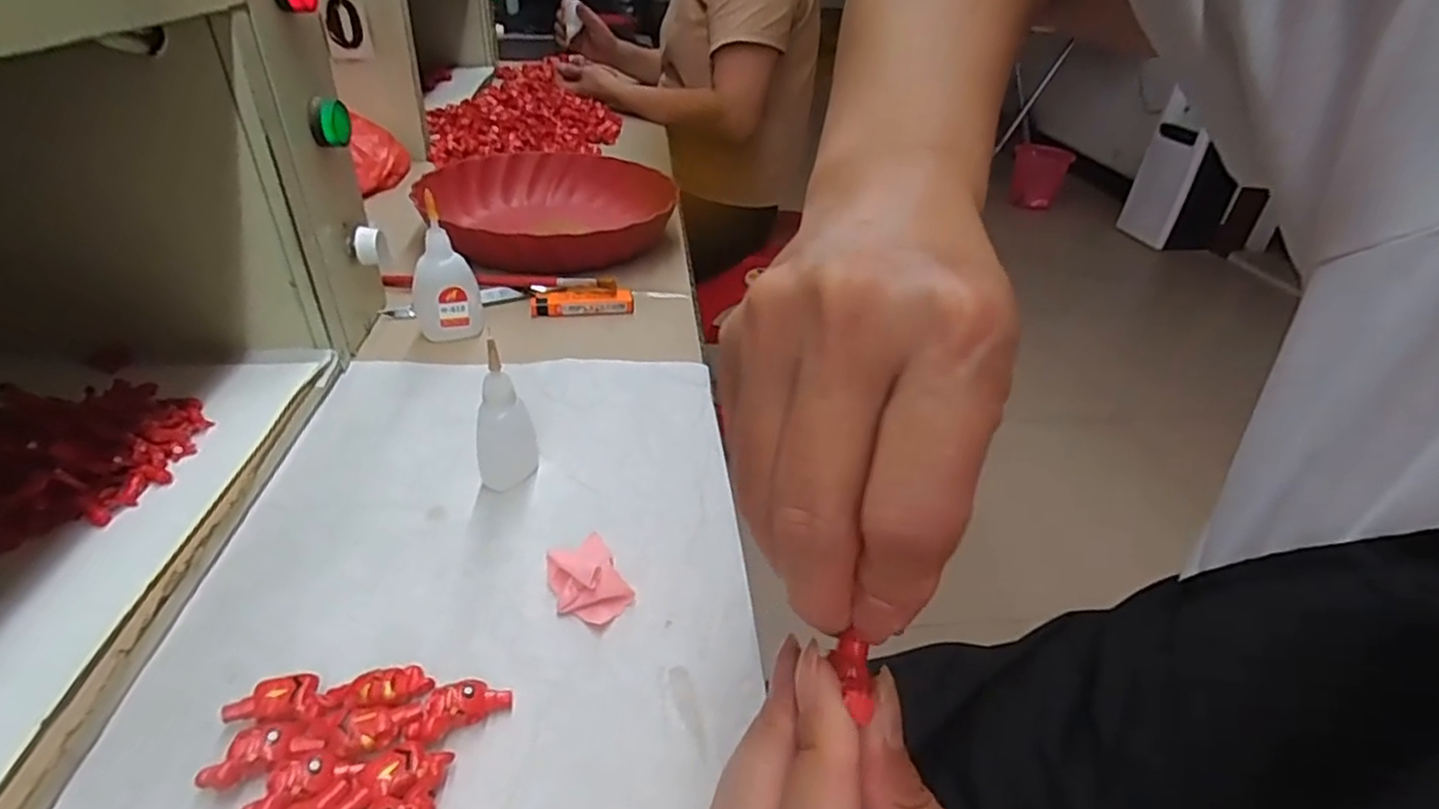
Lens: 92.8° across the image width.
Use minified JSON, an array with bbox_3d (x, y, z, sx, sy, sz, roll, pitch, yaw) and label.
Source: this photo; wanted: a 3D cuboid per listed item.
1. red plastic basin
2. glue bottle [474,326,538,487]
[{"bbox_3d":[-0.166,-0.182,0.681,0.226,0.067,0.224,-2,35,-5],"label":"red plastic basin"},{"bbox_3d":[-0.115,0.005,0.364,0.030,0.081,0.024,-7,35,-11],"label":"glue bottle"}]

